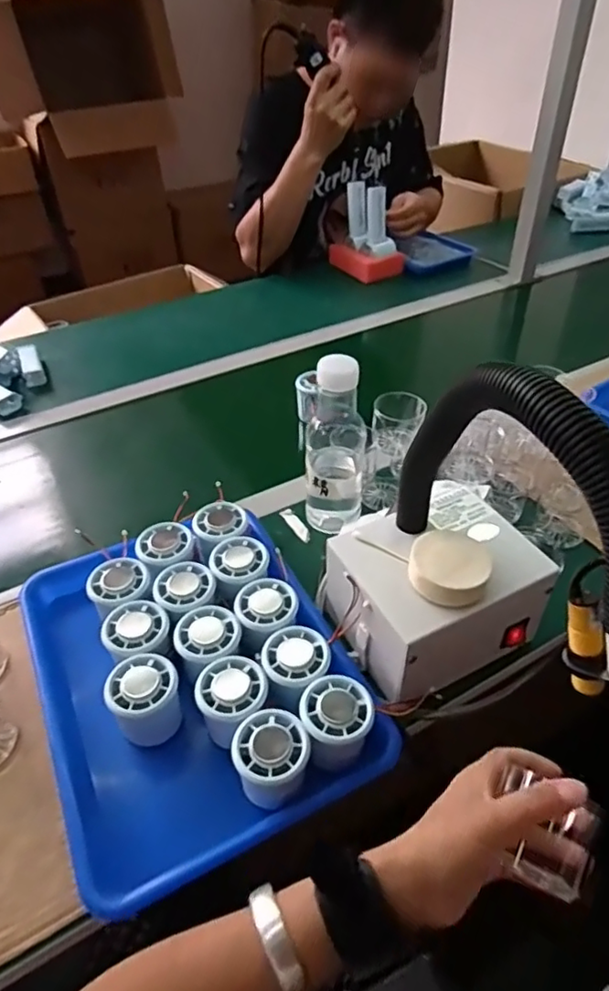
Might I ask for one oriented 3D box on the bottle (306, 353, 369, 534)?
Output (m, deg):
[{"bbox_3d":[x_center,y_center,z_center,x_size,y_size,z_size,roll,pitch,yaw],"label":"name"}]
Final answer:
[{"bbox_3d":[0.033,-0.048,0.638,0.066,0.203,0.052,2,39,4],"label":"bottle"}]

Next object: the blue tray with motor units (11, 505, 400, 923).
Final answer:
[{"bbox_3d":[-0.104,0.145,0.528,0.251,0.070,0.319,-19,42,-20],"label":"blue tray with motor units"}]

